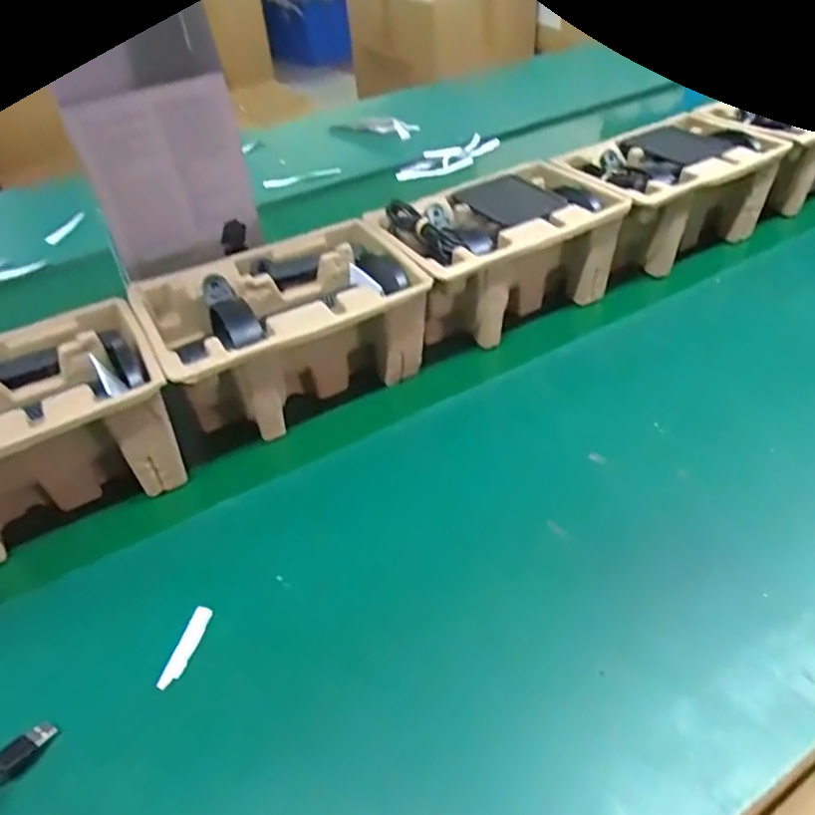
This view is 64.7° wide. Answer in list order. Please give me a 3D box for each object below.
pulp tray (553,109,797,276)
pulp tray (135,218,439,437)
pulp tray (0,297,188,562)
[{"bbox_3d":[0.294,-0.231,0.732,0.223,0.124,0.145,-24,40,-21],"label":"pulp tray"},{"bbox_3d":[-0.103,-0.067,0.567,0.222,0.112,0.138,-23,39,-20],"label":"pulp tray"},{"bbox_3d":[-0.304,0.026,0.492,0.233,0.112,0.150,-24,40,-21],"label":"pulp tray"}]

